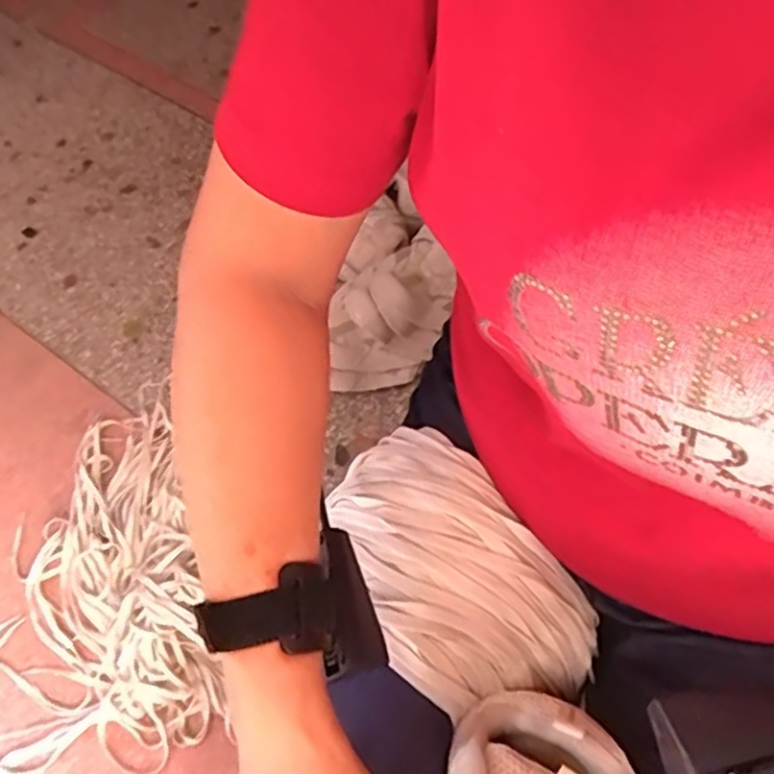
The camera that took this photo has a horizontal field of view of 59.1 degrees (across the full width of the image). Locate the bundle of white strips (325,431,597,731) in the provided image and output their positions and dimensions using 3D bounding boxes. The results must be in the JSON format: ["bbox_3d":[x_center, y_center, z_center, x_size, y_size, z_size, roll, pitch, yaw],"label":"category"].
[{"bbox_3d":[0.036,0.112,0.406,0.111,0.065,0.179,-40,66,-20],"label":"bundle of white strips"}]

